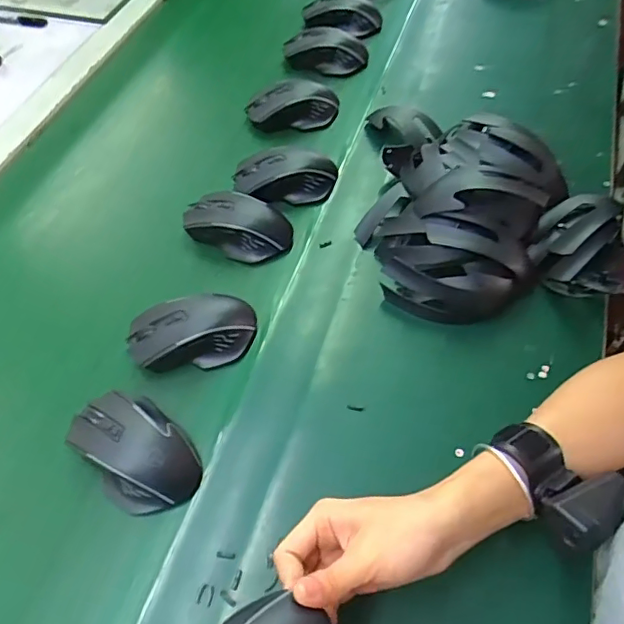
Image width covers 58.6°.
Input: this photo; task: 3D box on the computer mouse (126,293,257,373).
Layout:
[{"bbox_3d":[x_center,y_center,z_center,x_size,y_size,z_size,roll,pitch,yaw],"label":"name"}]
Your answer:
[{"bbox_3d":[-0.111,0.016,0.513,0.115,0.035,0.059,-10,56,-4],"label":"computer mouse"}]

